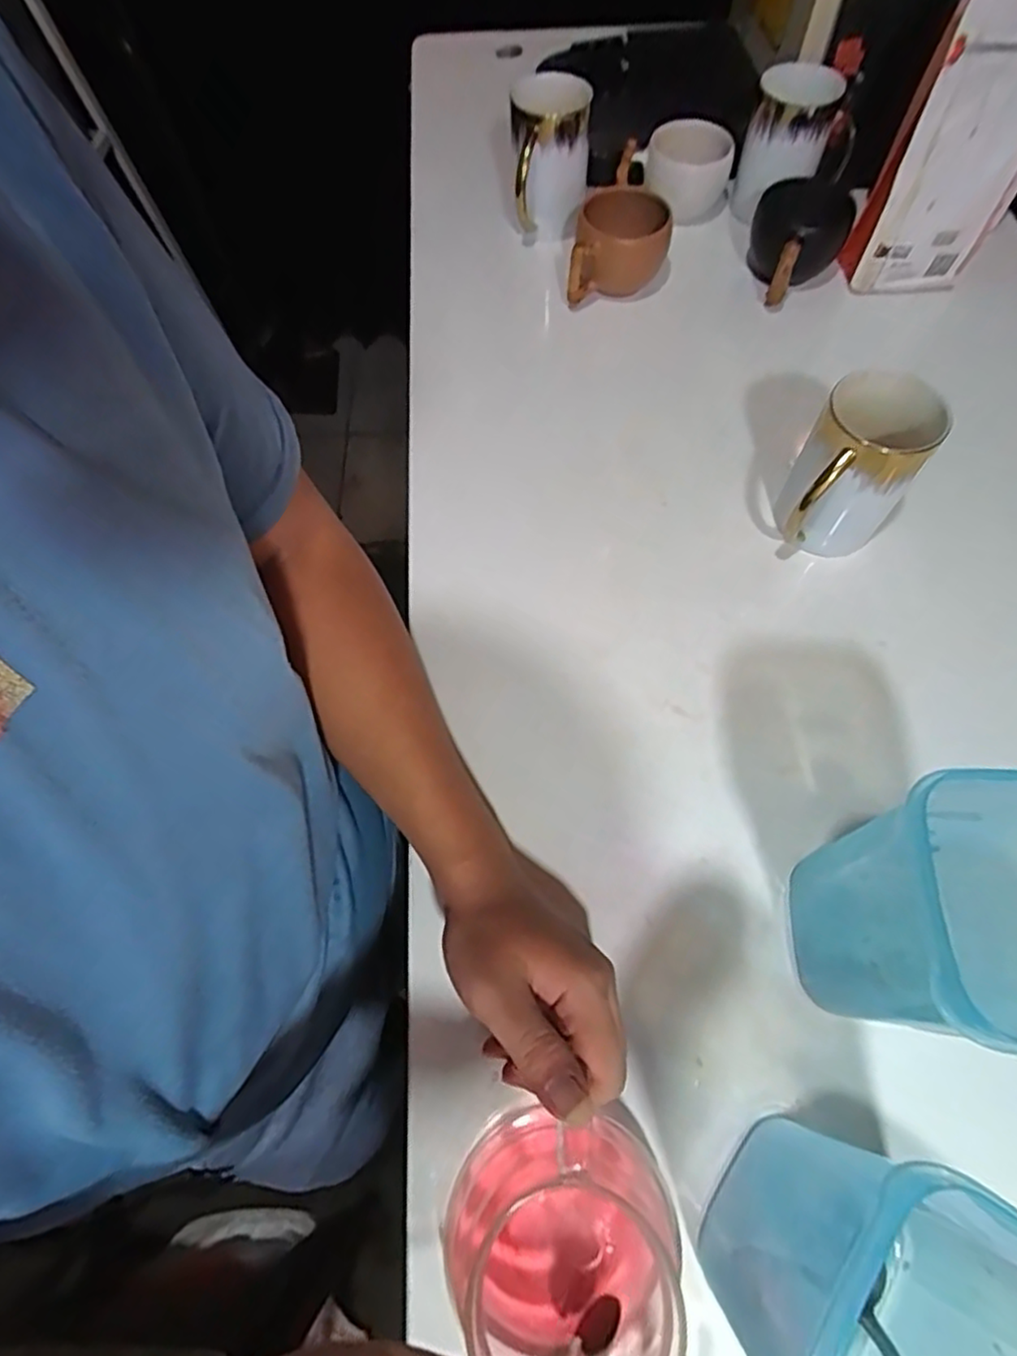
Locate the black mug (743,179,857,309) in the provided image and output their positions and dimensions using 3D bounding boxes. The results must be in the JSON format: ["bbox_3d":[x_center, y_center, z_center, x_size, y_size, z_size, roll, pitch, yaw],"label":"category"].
[{"bbox_3d":[0.257,-0.388,0.589,0.082,0.063,0.105,20,67,10],"label":"black mug"}]

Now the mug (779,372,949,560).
[{"bbox_3d":[0.228,-0.133,0.441,0.069,0.107,0.082,27,69,13],"label":"mug"}]

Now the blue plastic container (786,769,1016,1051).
[{"bbox_3d":[0.200,0.109,0.296,0.096,0.156,0.090,0,65,1],"label":"blue plastic container"}]

